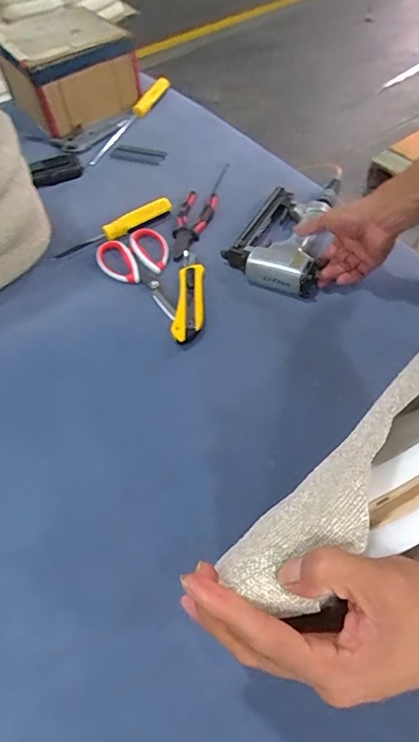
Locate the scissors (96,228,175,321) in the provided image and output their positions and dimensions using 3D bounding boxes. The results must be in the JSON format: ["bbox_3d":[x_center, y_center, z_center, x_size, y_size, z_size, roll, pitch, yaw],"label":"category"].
[{"bbox_3d":[-0.096,-0.139,0.660,0.102,0.012,0.184,-21,57,-9],"label":"scissors"}]

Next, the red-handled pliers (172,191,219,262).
[{"bbox_3d":[-0.029,-0.226,0.714,0.053,0.012,0.155,13,58,13],"label":"red-handled pliers"}]

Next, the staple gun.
[{"bbox_3d":[0.124,-0.213,0.674,0.132,0.043,0.232,20,60,17],"label":"staple gun"}]

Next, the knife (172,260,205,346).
[{"bbox_3d":[-0.027,-0.094,0.616,0.039,0.014,0.136,-2,56,4],"label":"knife"}]

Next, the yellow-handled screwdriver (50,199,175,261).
[{"bbox_3d":[-0.147,-0.219,0.709,0.198,0.029,0.024,-28,58,-14],"label":"yellow-handled screwdriver"}]

